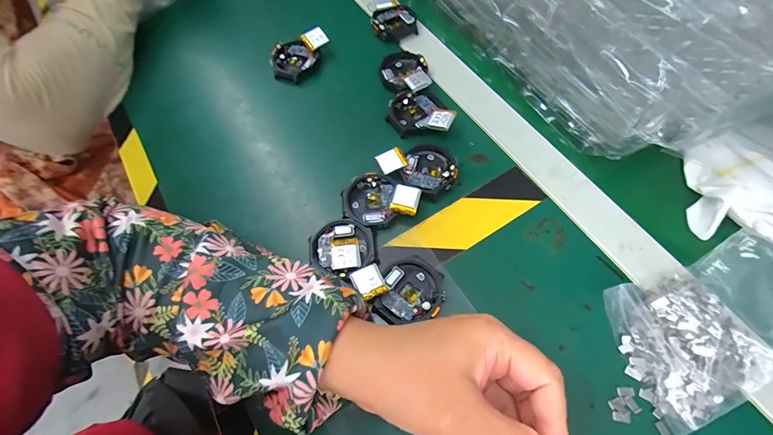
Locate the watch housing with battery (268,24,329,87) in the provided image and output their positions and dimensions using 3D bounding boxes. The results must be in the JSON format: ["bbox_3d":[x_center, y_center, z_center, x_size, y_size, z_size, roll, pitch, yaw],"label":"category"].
[{"bbox_3d":[-0.095,-0.175,0.373,0.043,0.023,0.068,23,66,14],"label":"watch housing with battery"}]

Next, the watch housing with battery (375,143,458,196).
[{"bbox_3d":[0.030,-0.042,0.309,0.064,0.013,0.052,-20,64,-7],"label":"watch housing with battery"}]

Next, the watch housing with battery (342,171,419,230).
[{"bbox_3d":[-0.006,-0.014,0.295,0.062,0.014,0.047,22,66,13],"label":"watch housing with battery"}]

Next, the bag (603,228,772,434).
[{"bbox_3d":[0.223,0.067,0.232,0.131,0.046,0.089,-26,64,-10],"label":"bag"}]

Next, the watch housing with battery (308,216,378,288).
[{"bbox_3d":[-0.034,0.025,0.277,0.050,0.010,0.052,-1,63,2],"label":"watch housing with battery"}]

